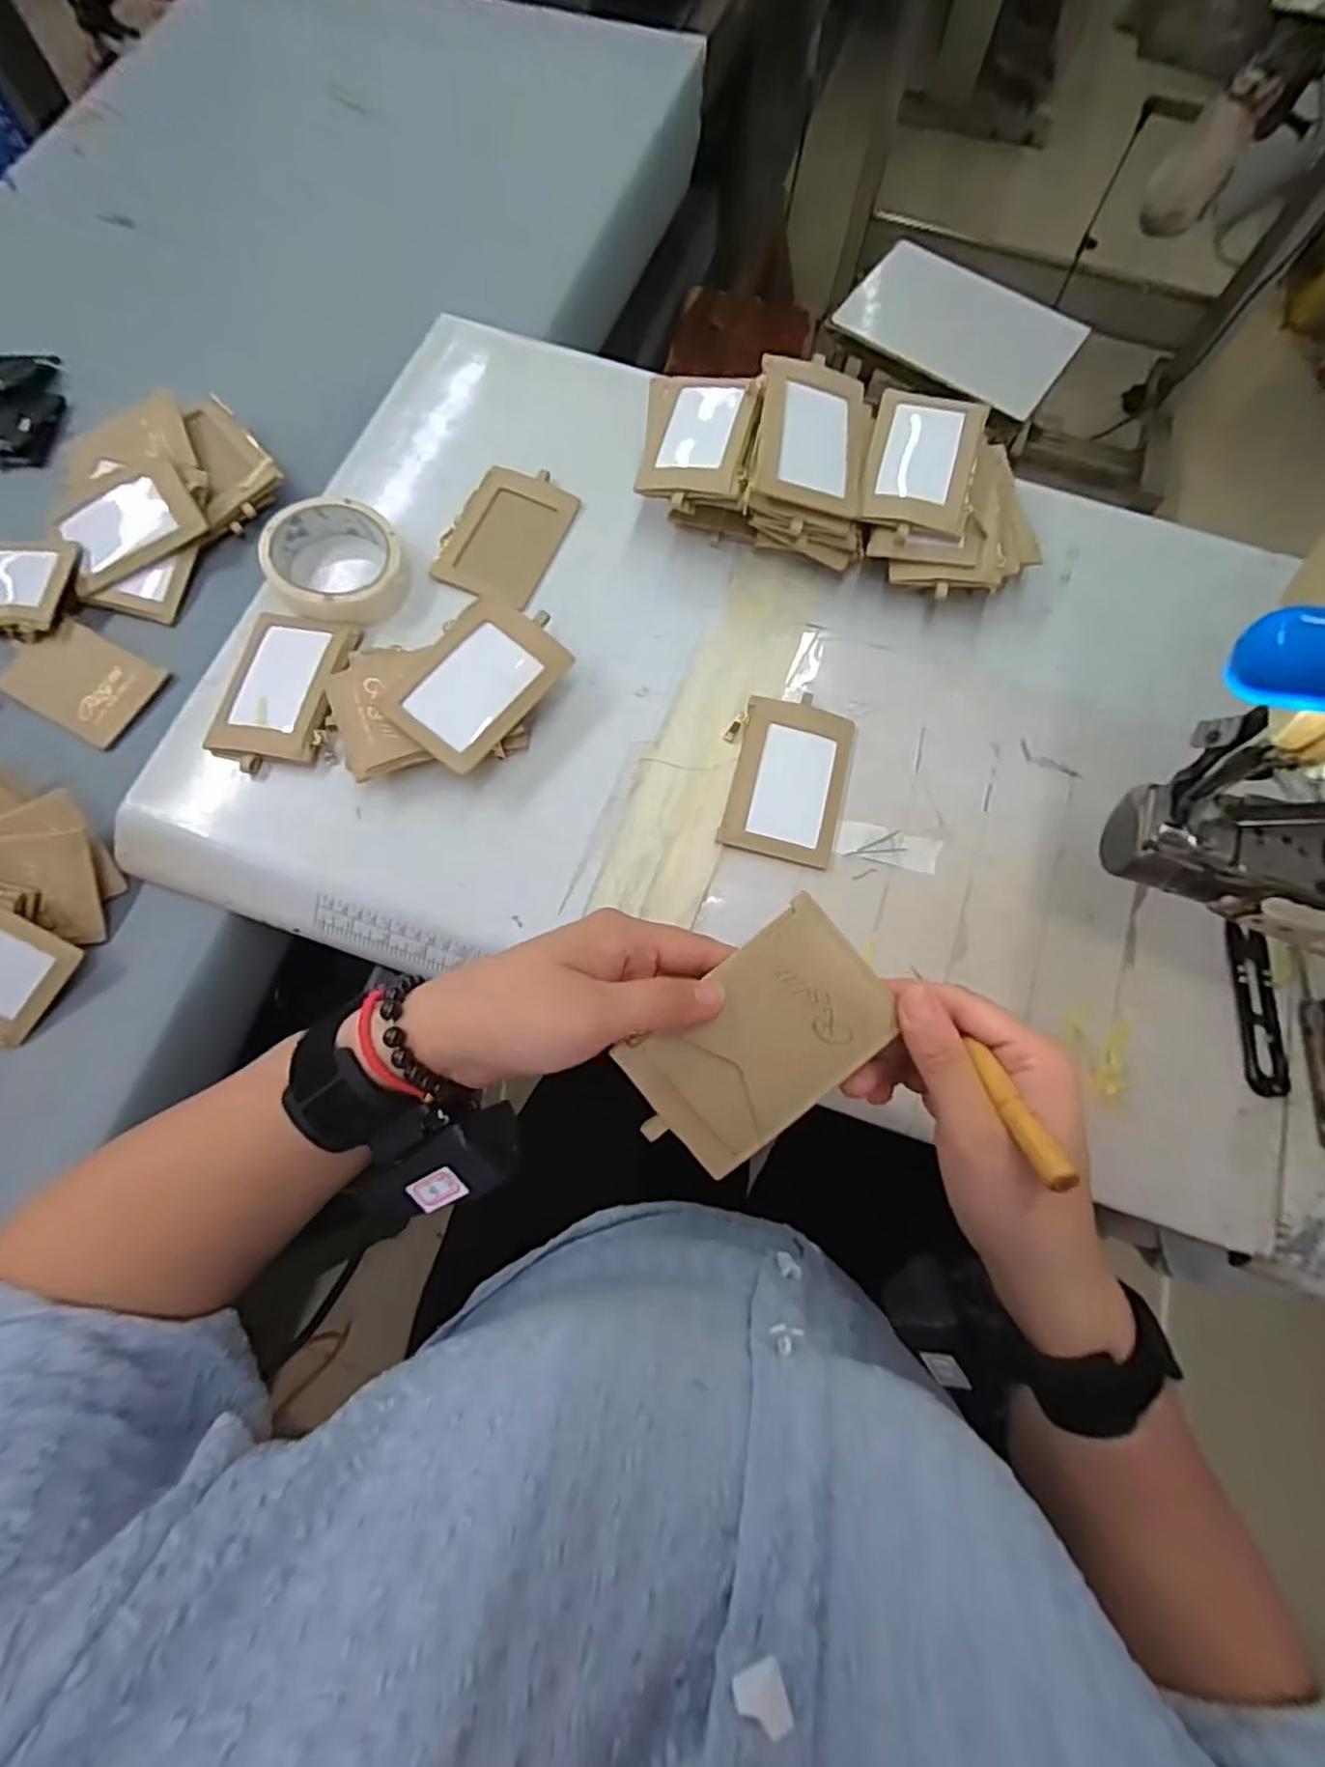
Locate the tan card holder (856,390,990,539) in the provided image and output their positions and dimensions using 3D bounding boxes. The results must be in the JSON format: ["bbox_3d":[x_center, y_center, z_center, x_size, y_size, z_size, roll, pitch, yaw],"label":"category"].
[{"bbox_3d":[0.178,-0.287,0.462,0.071,0.008,0.107,12,81,6],"label":"tan card holder"}]

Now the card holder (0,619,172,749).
[{"bbox_3d":[-0.430,-0.151,0.499,0.105,0.009,0.072,30,83,4],"label":"card holder"}]

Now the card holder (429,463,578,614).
[{"bbox_3d":[-0.118,-0.257,0.499,0.078,0.011,0.118,20,73,5],"label":"card holder"}]

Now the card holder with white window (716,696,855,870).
[{"bbox_3d":[0.082,-0.071,0.446,0.079,0.013,0.109,11,73,2],"label":"card holder with white window"}]

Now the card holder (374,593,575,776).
[{"bbox_3d":[-0.116,-0.128,0.429,0.073,0.011,0.111,37,77,2],"label":"card holder"}]

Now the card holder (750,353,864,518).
[{"bbox_3d":[0.100,-0.303,0.454,0.073,0.007,0.106,8,81,-12],"label":"card holder"}]

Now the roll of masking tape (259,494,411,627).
[{"bbox_3d":[-0.232,-0.228,0.475,0.089,0.024,0.103,-31,76,-10],"label":"roll of masking tape"}]

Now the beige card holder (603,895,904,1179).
[{"bbox_3d":[0.042,0.068,0.289,0.112,0.007,0.072,-40,94,2],"label":"beige card holder"}]

